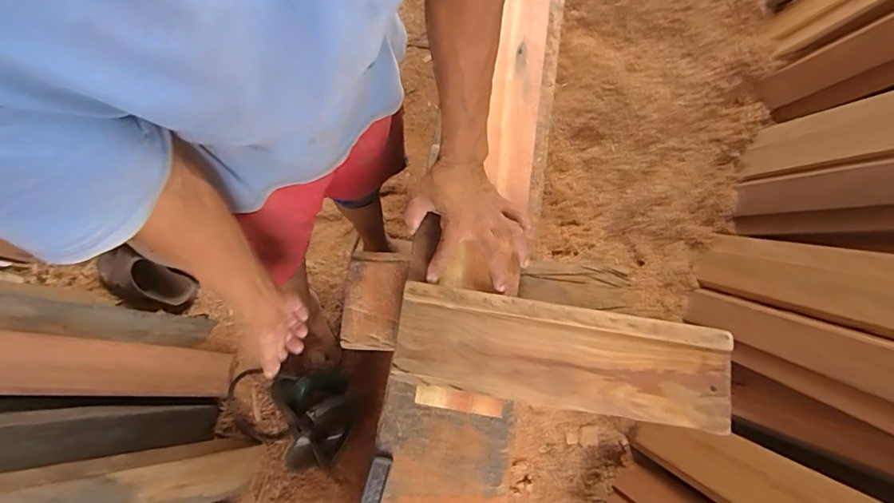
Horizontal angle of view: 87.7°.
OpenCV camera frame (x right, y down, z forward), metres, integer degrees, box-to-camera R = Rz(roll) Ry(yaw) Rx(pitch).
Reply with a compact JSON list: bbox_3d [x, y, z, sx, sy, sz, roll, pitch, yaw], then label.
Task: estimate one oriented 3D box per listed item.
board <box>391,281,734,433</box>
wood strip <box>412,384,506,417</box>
[{"bbox_3d":[0.136,0.120,0.545,0.388,0.019,0.114,10,75,1],"label":"board"},{"bbox_3d":[0.014,0.173,0.543,0.103,0.011,0.023,9,75,4],"label":"wood strip"}]

